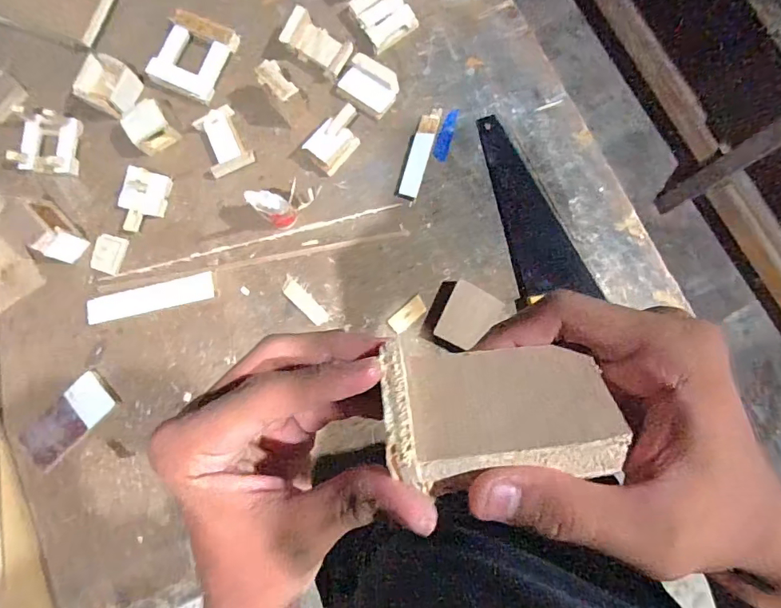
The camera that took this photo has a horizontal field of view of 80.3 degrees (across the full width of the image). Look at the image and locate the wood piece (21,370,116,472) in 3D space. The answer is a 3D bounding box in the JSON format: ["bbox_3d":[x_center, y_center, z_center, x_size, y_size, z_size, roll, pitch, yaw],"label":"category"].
[{"bbox_3d":[-0.486,0.176,0.697,0.149,0.013,0.064,-43,101,-4],"label":"wood piece"}]

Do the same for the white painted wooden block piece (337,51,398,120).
[{"bbox_3d":[-0.035,-0.324,0.688,0.090,0.033,0.065,33,90,9],"label":"white painted wooden block piece"}]

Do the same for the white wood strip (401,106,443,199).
[{"bbox_3d":[0.045,-0.222,0.684,0.027,0.015,0.137,16,87,8],"label":"white wood strip"}]

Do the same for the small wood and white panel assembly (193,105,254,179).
[{"bbox_3d":[-0.256,-0.248,0.706,0.064,0.021,0.096,-27,82,4],"label":"small wood and white panel assembly"}]

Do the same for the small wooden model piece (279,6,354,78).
[{"bbox_3d":[-0.108,-0.390,0.694,0.101,0.037,0.061,32,90,9],"label":"small wooden model piece"}]

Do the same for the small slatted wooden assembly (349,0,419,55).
[{"bbox_3d":[-0.011,-0.432,0.689,0.071,0.023,0.086,-33,81,3],"label":"small slatted wooden assembly"}]

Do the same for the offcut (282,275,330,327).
[{"bbox_3d":[-0.127,-0.003,0.687,0.086,0.005,0.028,43,91,9],"label":"offcut"}]

